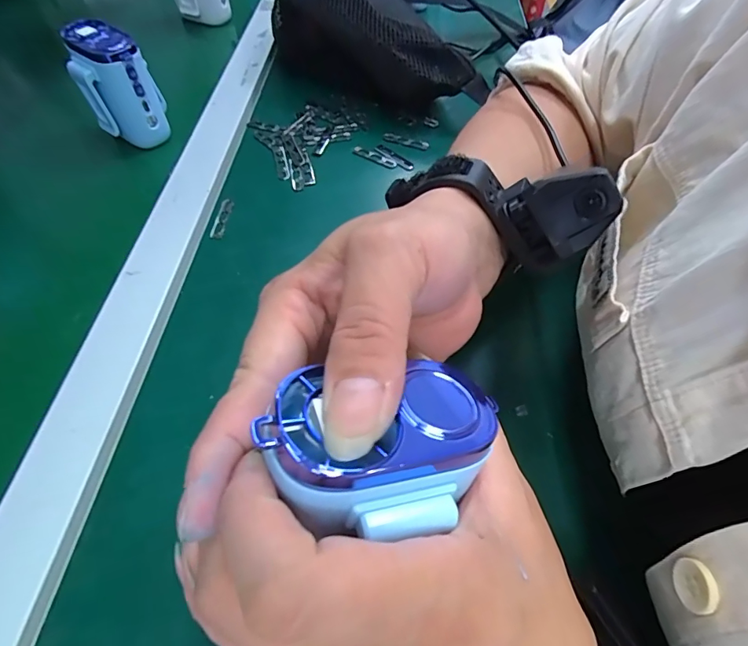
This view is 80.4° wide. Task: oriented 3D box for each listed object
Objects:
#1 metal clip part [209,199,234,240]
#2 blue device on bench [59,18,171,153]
[{"bbox_3d":[-0.120,-0.083,0.349,0.011,0.004,0.043,6,55,1],"label":"metal clip part"},{"bbox_3d":[-0.220,-0.202,0.378,0.068,0.076,0.048,25,58,14],"label":"blue device on bench"}]

